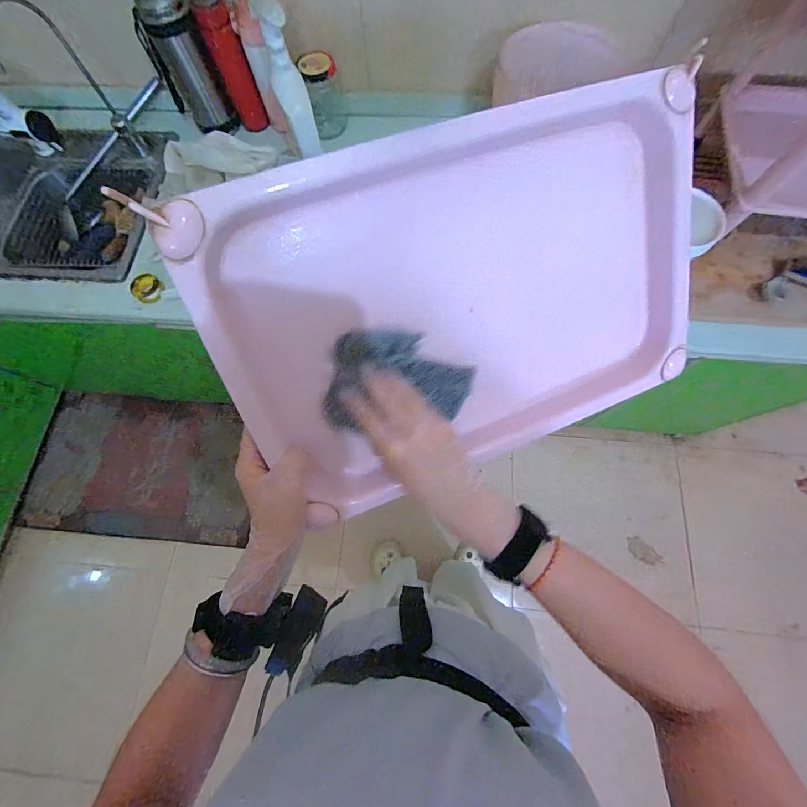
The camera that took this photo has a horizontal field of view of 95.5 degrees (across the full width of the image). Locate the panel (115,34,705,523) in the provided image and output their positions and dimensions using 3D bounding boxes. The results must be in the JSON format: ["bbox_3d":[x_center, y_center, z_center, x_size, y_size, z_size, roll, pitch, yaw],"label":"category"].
[{"bbox_3d":[0.065,-0.086,0.347,0.436,0.080,0.281,-22,113,-9],"label":"panel"}]

